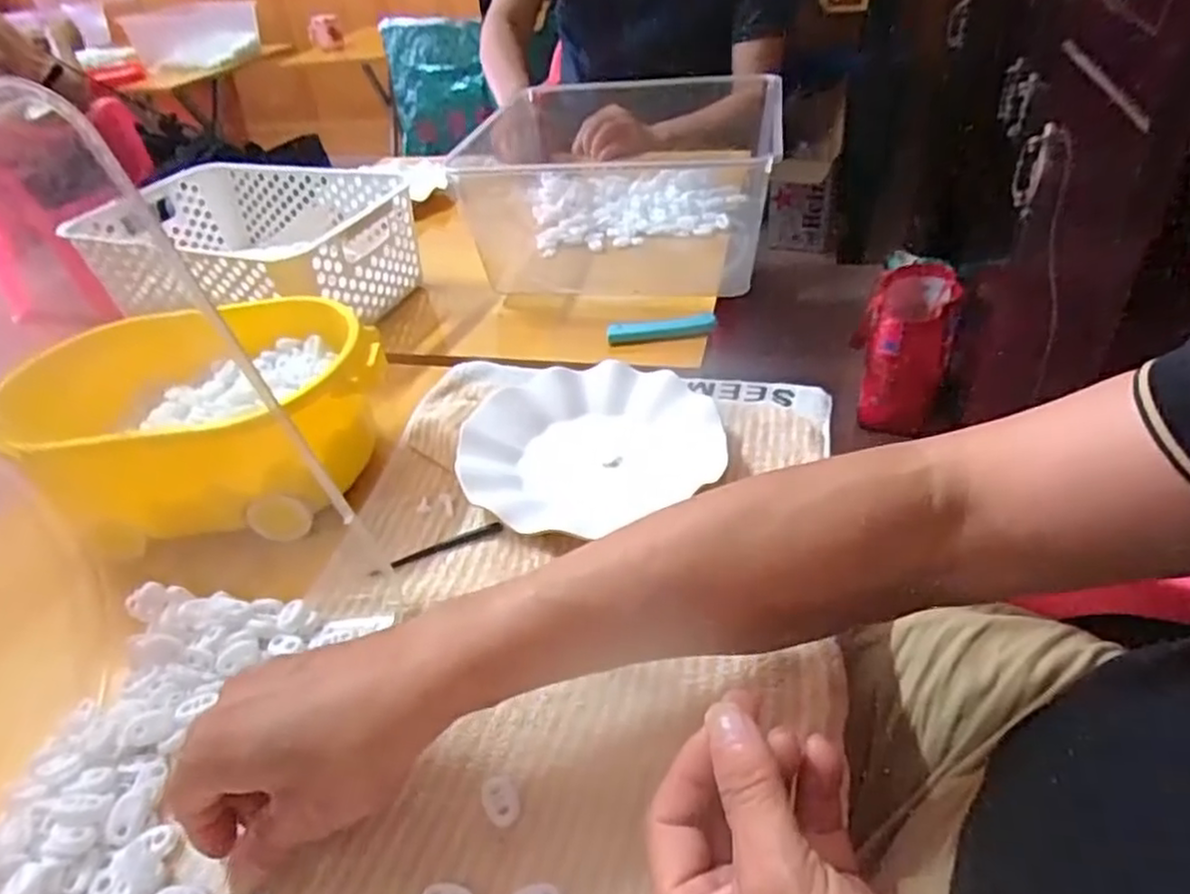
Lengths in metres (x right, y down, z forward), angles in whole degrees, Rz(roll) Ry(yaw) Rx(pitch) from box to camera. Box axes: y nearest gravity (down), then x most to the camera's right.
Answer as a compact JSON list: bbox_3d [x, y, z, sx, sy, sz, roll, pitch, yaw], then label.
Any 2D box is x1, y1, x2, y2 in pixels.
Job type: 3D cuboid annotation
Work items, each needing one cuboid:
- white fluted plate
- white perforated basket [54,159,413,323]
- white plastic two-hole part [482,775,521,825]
[{"bbox_3d":[-0.008,-0.004,0.518,0.178,0.028,0.171,-4,38,3],"label":"white fluted plate"},{"bbox_3d":[-0.356,-0.203,0.741,0.332,0.094,0.211,10,41,20],"label":"white perforated basket"},{"bbox_3d":[-0.044,0.163,0.334,0.015,0.009,0.026,-22,41,-19],"label":"white plastic two-hole part"}]

